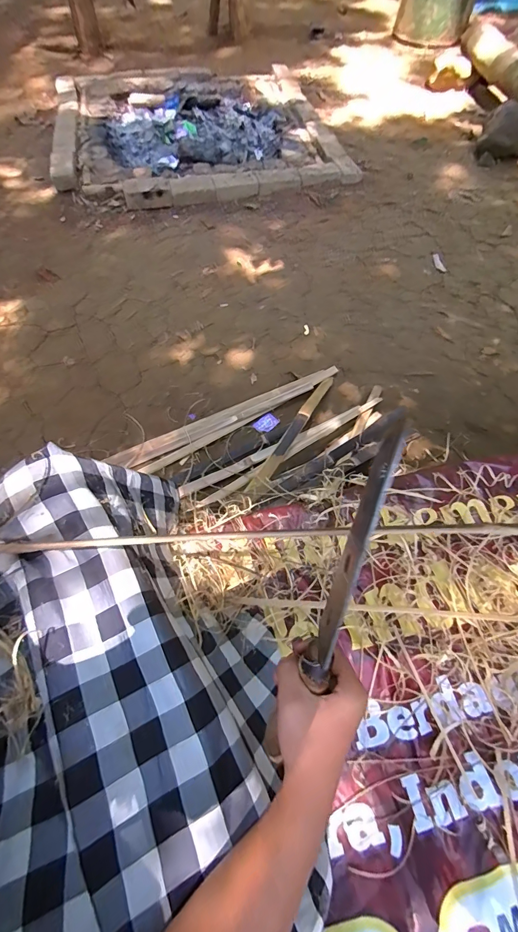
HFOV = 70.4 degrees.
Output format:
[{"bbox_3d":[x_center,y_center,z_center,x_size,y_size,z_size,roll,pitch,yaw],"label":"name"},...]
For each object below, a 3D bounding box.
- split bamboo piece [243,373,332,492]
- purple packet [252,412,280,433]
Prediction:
[{"bbox_3d":[0.115,-0.119,1.131,0.039,0.028,0.598,28,50,10],"label":"split bamboo piece"},{"bbox_3d":[0.025,-0.145,1.266,0.087,0.012,0.055,-36,71,-19],"label":"purple packet"}]

